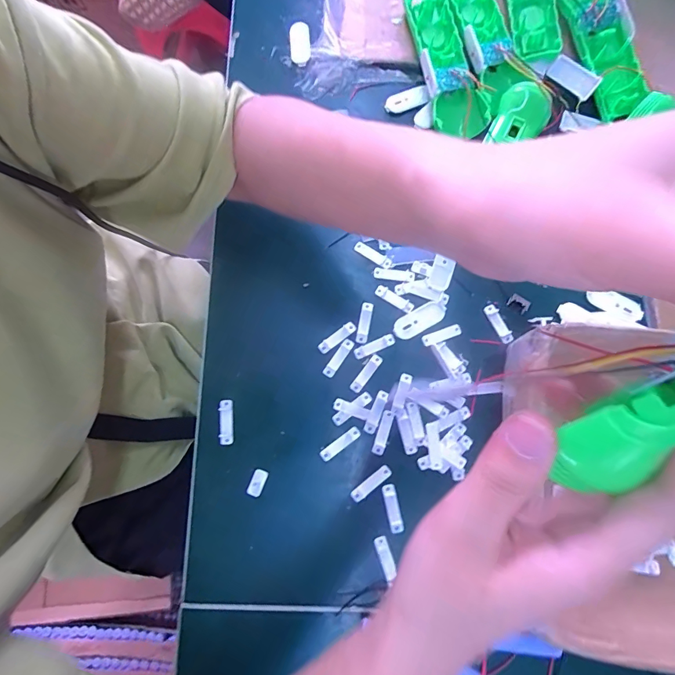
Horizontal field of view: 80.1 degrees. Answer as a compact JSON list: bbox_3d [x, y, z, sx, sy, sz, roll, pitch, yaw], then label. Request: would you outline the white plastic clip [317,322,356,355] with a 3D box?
[{"bbox_3d":[0.000,0.000,0.357,0.038,0.004,0.010,-37,81,-7],"label":"white plastic clip"}]

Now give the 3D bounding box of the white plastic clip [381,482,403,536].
[{"bbox_3d":[0.046,0.141,0.329,0.011,0.004,0.038,-13,79,-2],"label":"white plastic clip"}]

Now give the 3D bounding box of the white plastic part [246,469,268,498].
[{"bbox_3d":[-0.067,0.122,0.335,0.012,0.008,0.021,21,79,4],"label":"white plastic part"}]

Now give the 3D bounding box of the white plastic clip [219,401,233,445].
[{"bbox_3d":[-0.096,0.073,0.345,0.011,0.004,0.038,-2,78,0],"label":"white plastic clip"}]

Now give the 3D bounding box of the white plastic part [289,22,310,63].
[{"bbox_3d":[-0.039,-0.305,0.416,0.021,0.007,0.046,-4,78,-1],"label":"white plastic part"}]

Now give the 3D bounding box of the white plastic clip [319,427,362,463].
[{"bbox_3d":[0.002,0.090,0.340,0.039,0.004,0.009,-35,80,-7],"label":"white plastic clip"}]

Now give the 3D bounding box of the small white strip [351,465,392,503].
[{"bbox_3d":[0.028,0.122,0.333,0.038,0.004,0.010,-38,81,-7],"label":"small white strip"}]

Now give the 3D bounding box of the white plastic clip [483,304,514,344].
[{"bbox_3d":[0.145,-0.013,0.359,0.010,0.004,0.038,-25,79,-5],"label":"white plastic clip"}]

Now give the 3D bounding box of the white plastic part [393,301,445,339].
[{"bbox_3d":[0.074,-0.016,0.360,0.050,0.004,0.020,-28,80,-5],"label":"white plastic part"}]

